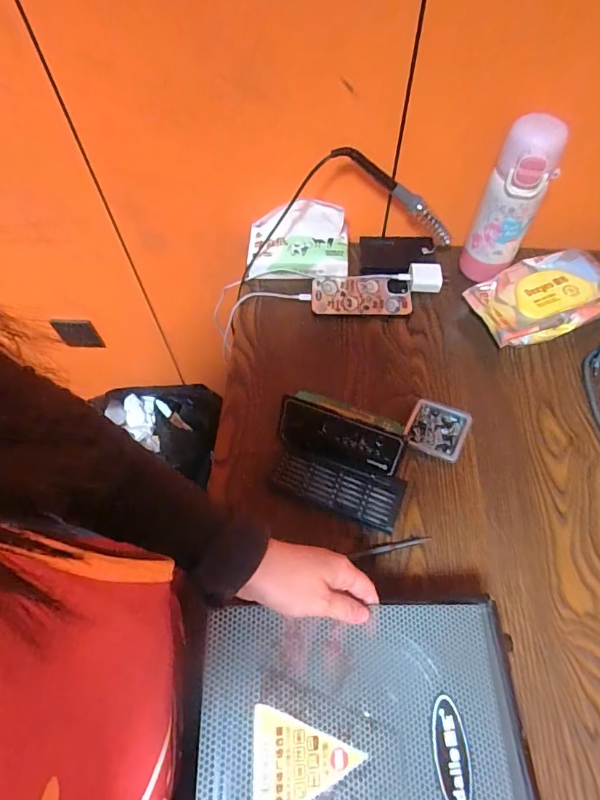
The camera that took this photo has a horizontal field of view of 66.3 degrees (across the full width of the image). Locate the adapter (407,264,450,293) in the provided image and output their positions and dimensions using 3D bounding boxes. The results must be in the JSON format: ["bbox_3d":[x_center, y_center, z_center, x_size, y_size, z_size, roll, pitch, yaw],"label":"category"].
[{"bbox_3d":[0.185,-0.175,0.658,0.057,0.029,0.031,3,61,1],"label":"adapter"}]

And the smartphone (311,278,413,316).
[{"bbox_3d":[0.088,-0.149,0.660,0.139,0.009,0.060,1,71,5],"label":"smartphone"}]

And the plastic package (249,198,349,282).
[{"bbox_3d":[-0.003,-0.230,0.666,0.145,0.088,0.075,1,61,0],"label":"plastic package"}]

